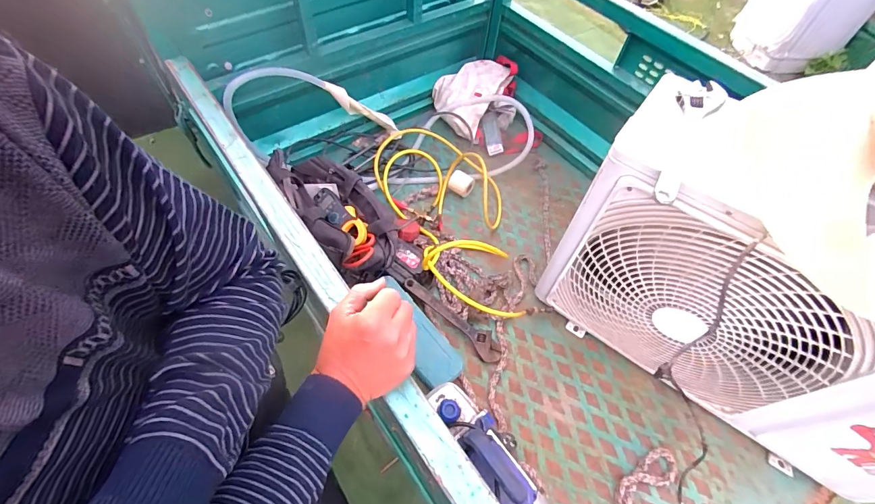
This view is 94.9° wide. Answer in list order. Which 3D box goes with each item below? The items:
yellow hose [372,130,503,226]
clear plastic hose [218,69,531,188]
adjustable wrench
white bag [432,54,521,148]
[{"bbox_3d":[-0.003,-0.241,1.245,0.405,0.094,0.352,3,57,1],"label":"yellow hose"},{"bbox_3d":[-0.127,-0.383,1.229,0.894,0.231,0.320,7,55,-19],"label":"clear plastic hose"},{"bbox_3d":[0.036,0.162,0.982,0.286,0.027,0.061,40,63,1],"label":"adjustable wrench"},{"bbox_3d":[0.119,-0.537,1.397,0.287,0.157,0.273,18,58,10],"label":"white bag"}]

